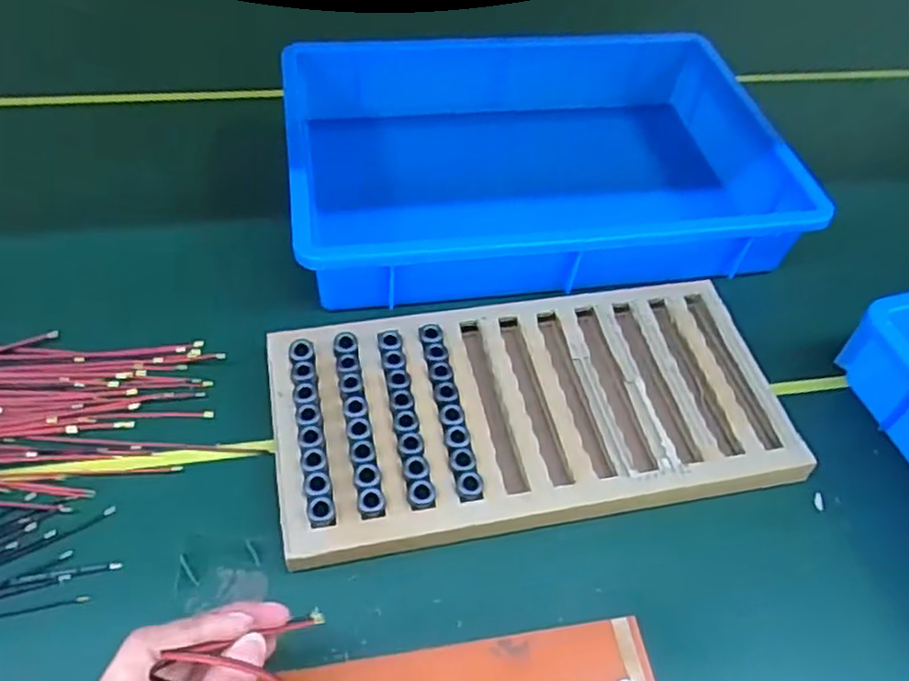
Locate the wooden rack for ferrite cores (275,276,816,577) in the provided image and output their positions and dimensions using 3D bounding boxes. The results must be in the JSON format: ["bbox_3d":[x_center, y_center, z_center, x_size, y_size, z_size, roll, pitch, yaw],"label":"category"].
[{"bbox_3d":[0.056,0.050,0.508,0.355,0.035,0.178,-7,52,-11],"label":"wooden rack for ferrite cores"}]

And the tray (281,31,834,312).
[{"bbox_3d":[0.067,-0.169,0.643,0.415,0.087,0.279,-4,52,-9],"label":"tray"}]

